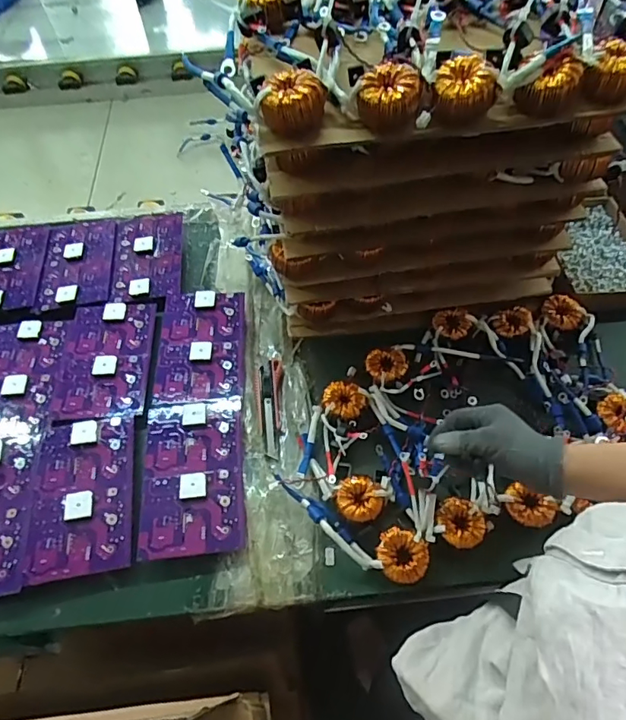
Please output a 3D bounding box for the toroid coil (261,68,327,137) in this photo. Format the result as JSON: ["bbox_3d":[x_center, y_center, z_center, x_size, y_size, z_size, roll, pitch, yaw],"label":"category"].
[{"bbox_3d":[-0.019,-0.248,0.465,0.055,0.036,0.055,-1,58,1],"label":"toroid coil"}]

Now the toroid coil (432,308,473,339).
[{"bbox_3d":[0.208,-0.055,0.724,0.054,0.017,0.043,-3,58,-1],"label":"toroid coil"}]

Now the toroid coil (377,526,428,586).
[{"bbox_3d":[0.103,0.226,0.556,0.058,0.019,0.053,0,58,1],"label":"toroid coil"}]

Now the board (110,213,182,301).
[{"bbox_3d":[-0.285,-0.187,0.830,0.117,0.022,0.204,-6,58,-3],"label":"board"}]

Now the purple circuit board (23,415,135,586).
[{"bbox_3d":[-0.287,0.165,0.603,0.119,0.011,0.193,-8,59,-6],"label":"purple circuit board"}]

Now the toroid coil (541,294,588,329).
[{"bbox_3d":[0.376,-0.072,0.724,0.056,0.017,0.058,-1,58,1],"label":"toroid coil"}]

